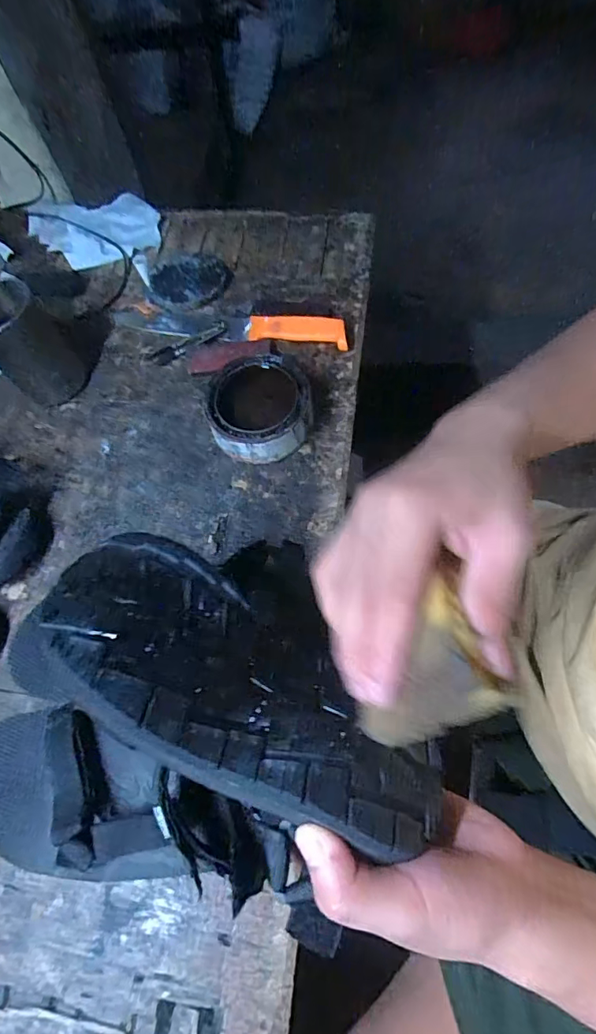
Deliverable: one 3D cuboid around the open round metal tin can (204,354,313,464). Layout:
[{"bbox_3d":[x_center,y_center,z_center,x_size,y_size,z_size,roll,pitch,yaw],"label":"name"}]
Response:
[{"bbox_3d":[-0.038,-0.111,0.496,0.097,0.049,0.104,-3,65,5],"label":"open round metal tin can"}]

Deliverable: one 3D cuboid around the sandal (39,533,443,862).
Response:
[{"bbox_3d":[-0.042,0.098,0.273,0.232,0.052,0.103,32,45,11],"label":"sandal"}]

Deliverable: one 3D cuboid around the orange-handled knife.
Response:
[{"bbox_3d":[-0.083,-0.224,0.565,0.277,0.019,0.036,7,69,6],"label":"orange-handled knife"}]

